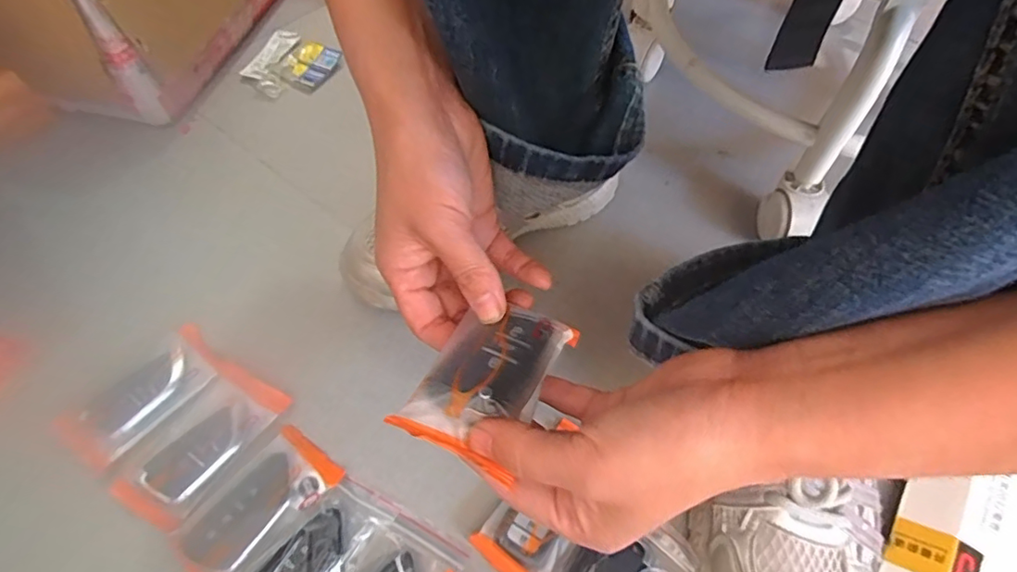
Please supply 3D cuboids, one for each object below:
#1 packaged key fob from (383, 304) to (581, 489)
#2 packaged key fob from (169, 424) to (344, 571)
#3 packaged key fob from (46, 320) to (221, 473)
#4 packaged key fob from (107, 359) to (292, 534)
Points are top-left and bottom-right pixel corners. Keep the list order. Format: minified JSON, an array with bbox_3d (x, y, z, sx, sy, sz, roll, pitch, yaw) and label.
[{"bbox_3d":[-0.008,0.039,0.247,0.047,0.018,0.084,16,41,20],"label":"packaged key fob"},{"bbox_3d":[-0.156,0.137,0.343,0.054,0.014,0.096,33,62,18],"label":"packaged key fob"},{"bbox_3d":[-0.251,0.076,0.385,0.057,0.018,0.100,33,62,18],"label":"packaged key fob"},{"bbox_3d":[-0.204,0.102,0.366,0.060,0.018,0.104,27,61,15],"label":"packaged key fob"}]

